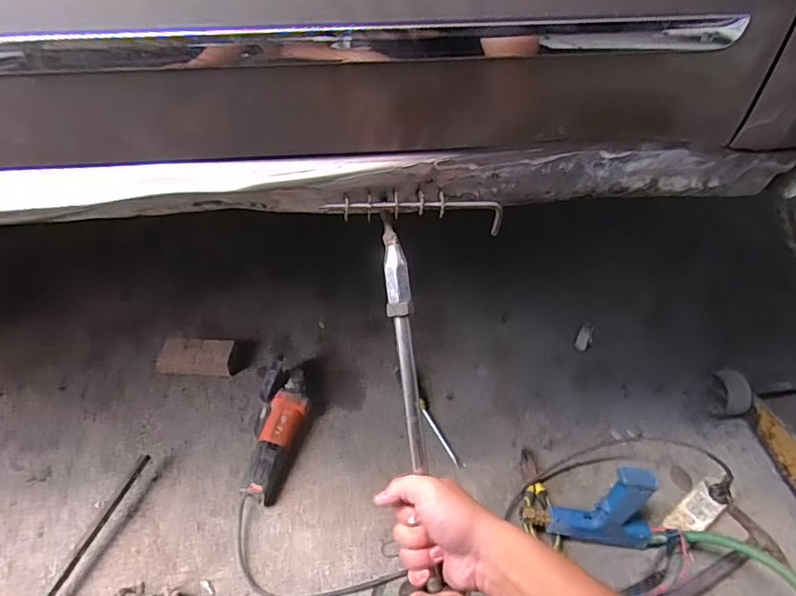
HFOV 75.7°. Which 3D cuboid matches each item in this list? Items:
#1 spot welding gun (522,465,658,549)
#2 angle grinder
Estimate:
[{"bbox_3d":[0.319,0.357,0.838,0.206,0.151,0.083,-6,47,-6],"label":"spot welding gun"},{"bbox_3d":[-0.240,0.248,0.985,0.106,0.096,0.257,9,47,8],"label":"angle grinder"}]

